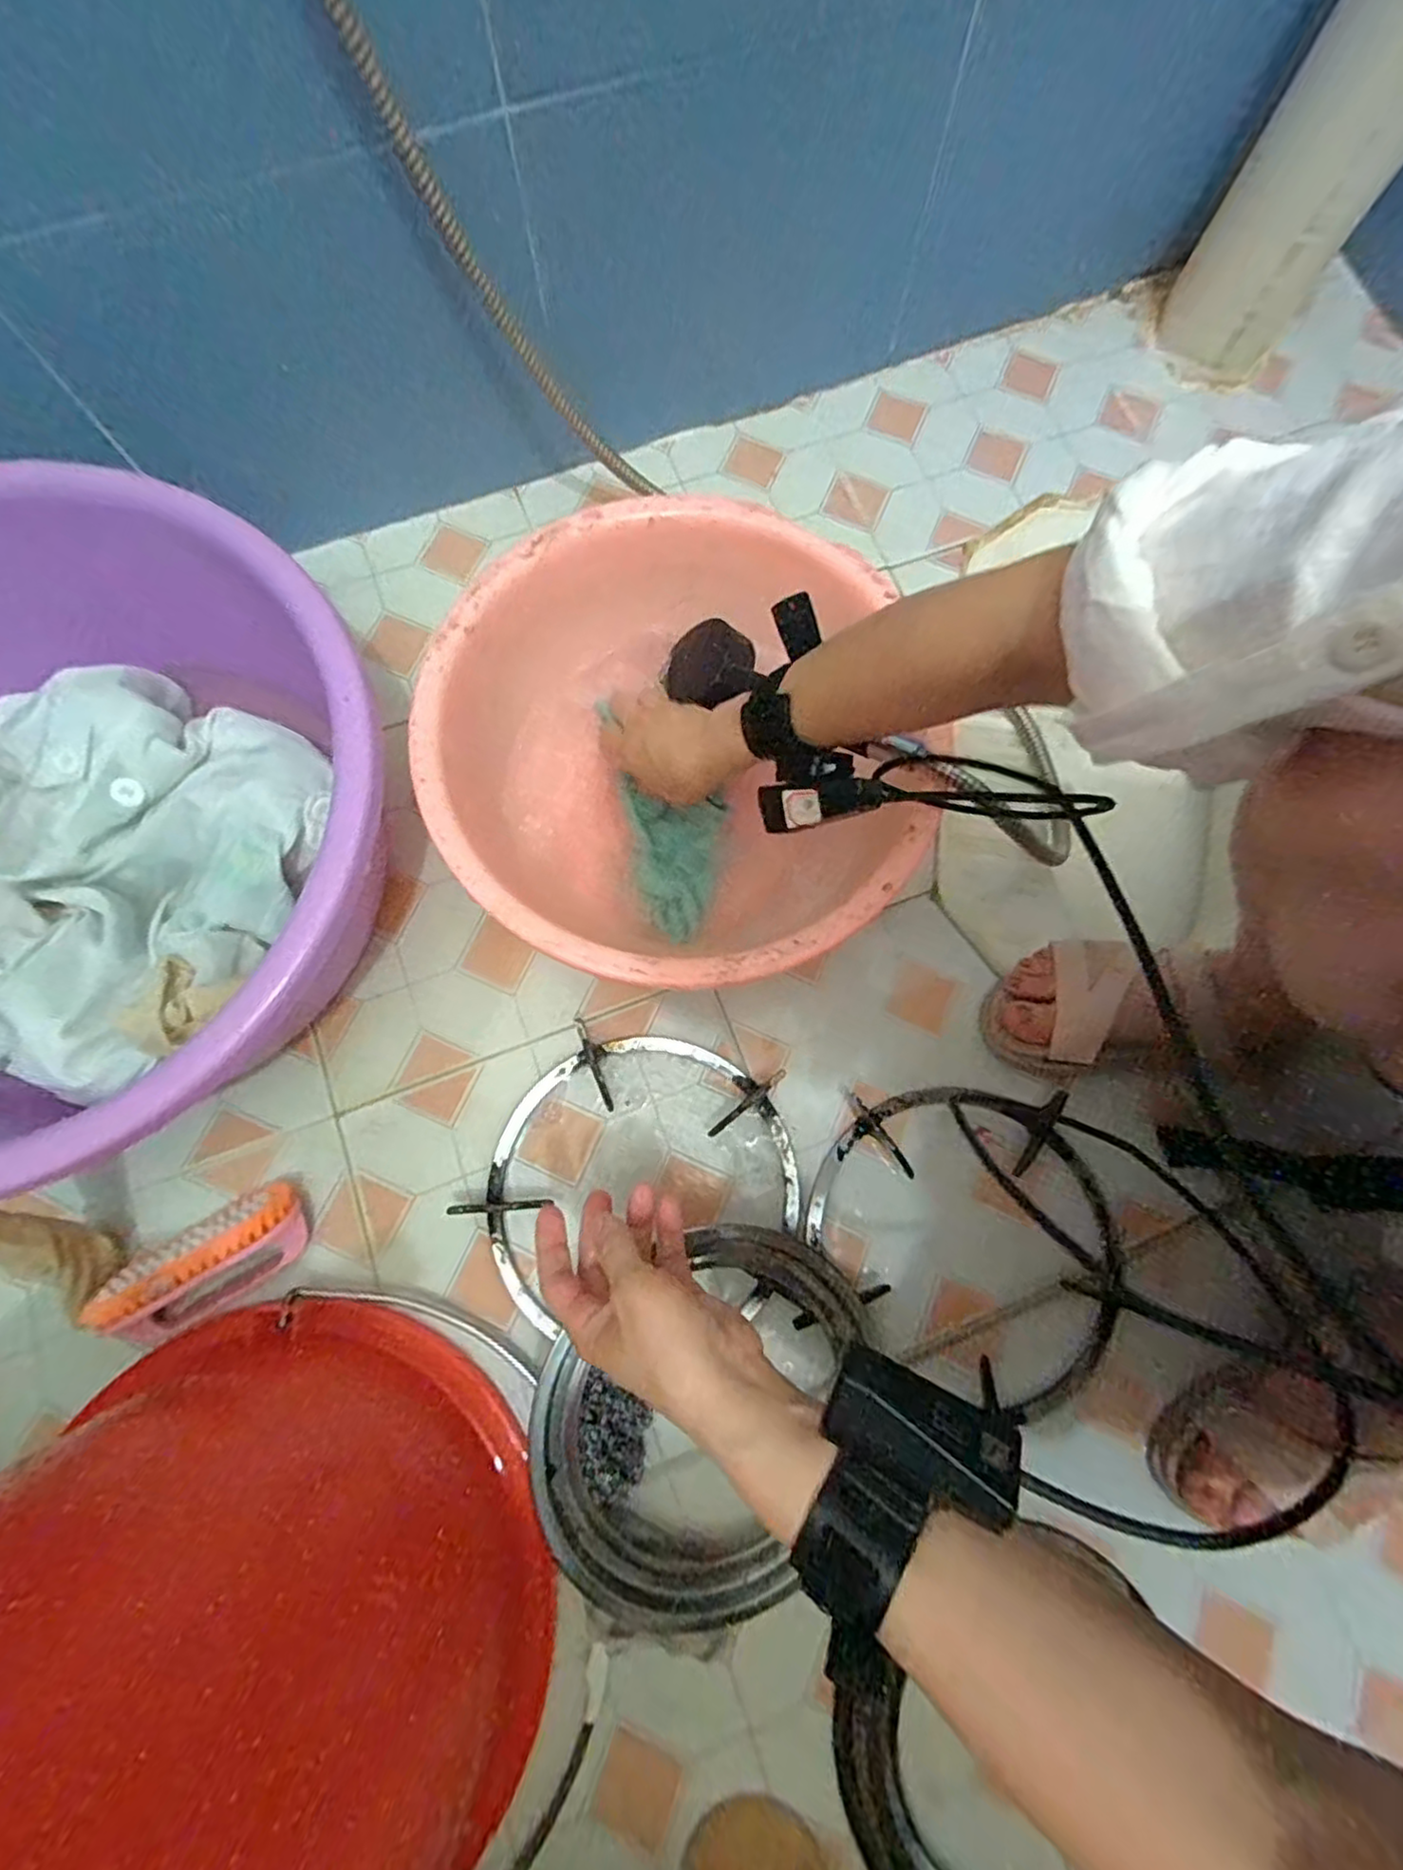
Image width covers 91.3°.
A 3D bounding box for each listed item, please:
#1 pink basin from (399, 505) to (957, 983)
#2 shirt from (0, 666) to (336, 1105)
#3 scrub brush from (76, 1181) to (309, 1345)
[{"bbox_3d":[-0.022,-0.126,0.522,0.337,0.134,0.355,1,75,-2],"label":"pink basin"},{"bbox_3d":[-0.450,-0.054,0.499,0.304,0.081,0.308,11,76,2],"label":"shirt"},{"bbox_3d":[-0.337,0.224,0.466,0.128,0.042,0.060,-30,79,-8],"label":"scrub brush"}]

